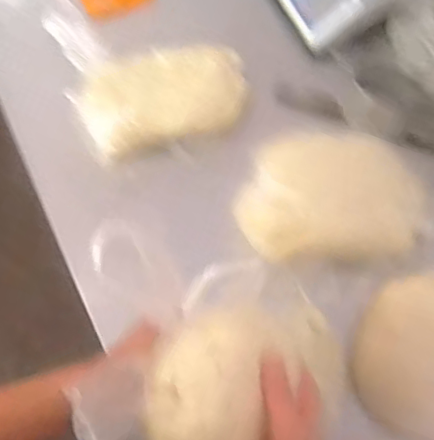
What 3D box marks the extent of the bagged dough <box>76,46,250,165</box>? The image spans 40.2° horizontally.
[{"bbox_3d":[-0.074,-0.177,0.847,0.244,0.047,0.147,-17,69,-7],"label":"bagged dough"}]

